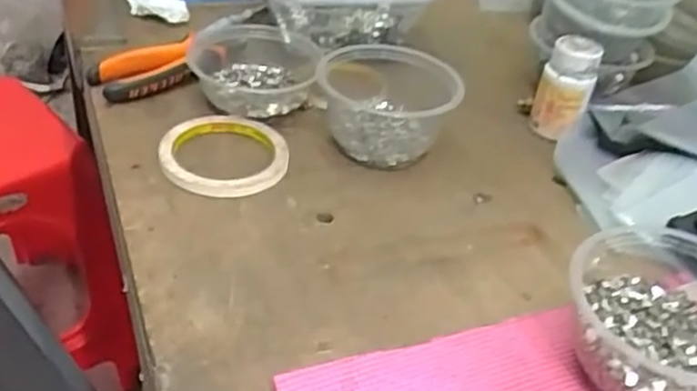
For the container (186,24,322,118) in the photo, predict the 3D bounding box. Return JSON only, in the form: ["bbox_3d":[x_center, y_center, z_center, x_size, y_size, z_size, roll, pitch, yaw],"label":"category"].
[{"bbox_3d":[-0.082,-0.111,0.641,0.117,0.037,0.114,-1,39,-8],"label":"container"}]

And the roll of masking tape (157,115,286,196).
[{"bbox_3d":[-0.095,-0.035,0.564,0.094,0.016,0.092,3,39,-3],"label":"roll of masking tape"}]

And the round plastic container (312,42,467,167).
[{"bbox_3d":[0.032,-0.077,0.601,0.111,0.065,0.111,3,39,-3],"label":"round plastic container"}]

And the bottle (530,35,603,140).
[{"bbox_3d":[0.190,-0.095,0.631,0.046,0.078,0.047,15,39,12],"label":"bottle"}]

